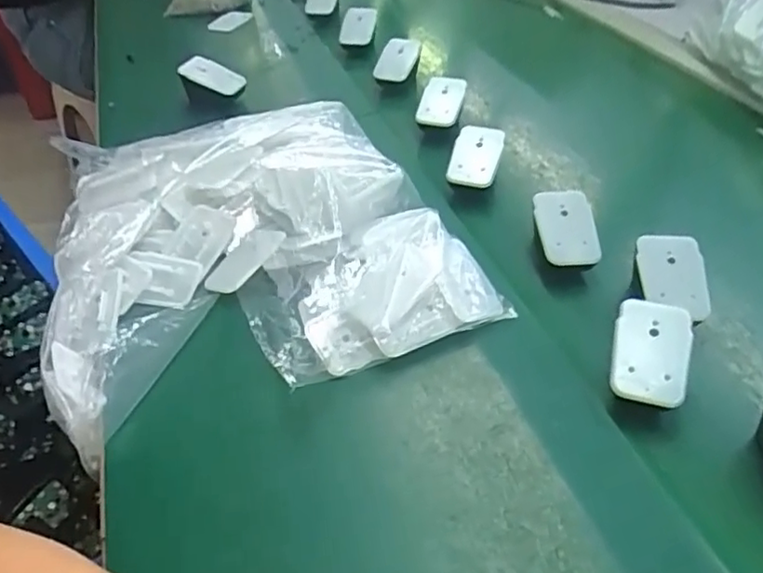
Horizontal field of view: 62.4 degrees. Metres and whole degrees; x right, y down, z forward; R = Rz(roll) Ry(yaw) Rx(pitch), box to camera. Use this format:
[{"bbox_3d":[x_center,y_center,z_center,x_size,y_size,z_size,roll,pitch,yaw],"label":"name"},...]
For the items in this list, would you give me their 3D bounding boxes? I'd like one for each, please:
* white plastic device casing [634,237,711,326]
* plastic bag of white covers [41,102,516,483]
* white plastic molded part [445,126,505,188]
[{"bbox_3d":[0.204,-0.006,0.440,0.046,0.007,0.064,1,69,1],"label":"white plastic device casing"},{"bbox_3d":[-0.107,-0.044,0.497,0.296,0.072,0.300,-16,46,-14],"label":"plastic bag of white covers"},{"bbox_3d":[0.085,-0.117,0.565,0.042,0.014,0.055,17,85,2],"label":"white plastic molded part"}]

